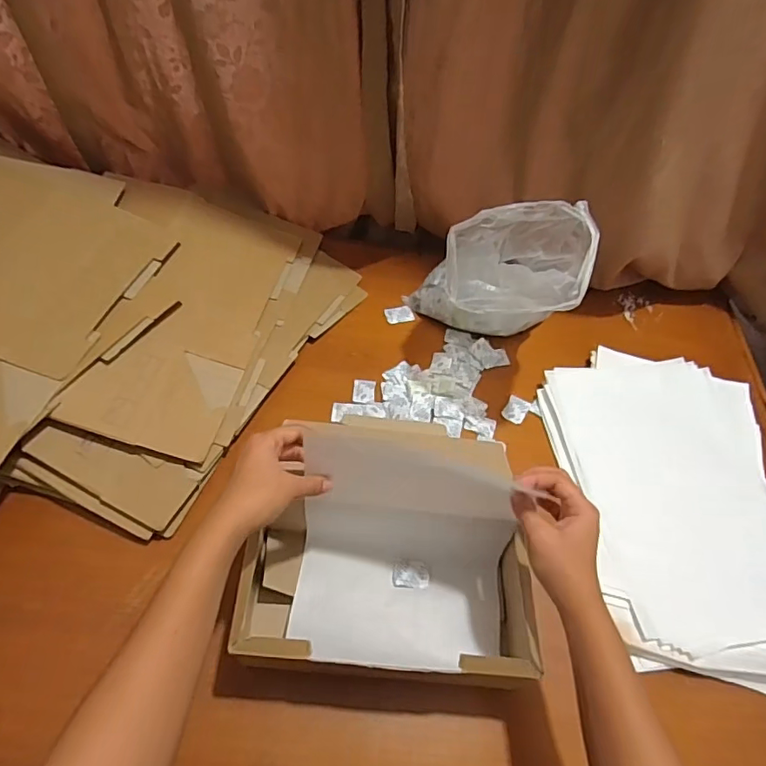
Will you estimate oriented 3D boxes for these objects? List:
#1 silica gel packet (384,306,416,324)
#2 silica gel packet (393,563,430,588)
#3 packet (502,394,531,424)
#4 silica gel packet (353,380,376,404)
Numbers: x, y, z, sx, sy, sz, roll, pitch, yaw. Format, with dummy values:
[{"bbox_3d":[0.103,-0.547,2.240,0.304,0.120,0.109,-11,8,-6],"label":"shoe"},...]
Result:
[{"bbox_3d":[0.025,-0.104,0.788,0.042,0.004,0.030,-7,56,-12],"label":"silica gel packet"},{"bbox_3d":[0.031,0.210,0.568,0.040,0.006,0.026,9,54,-1],"label":"silica gel packet"},{"bbox_3d":[0.180,0.035,0.707,0.030,0.004,0.041,30,57,14],"label":"packet"},{"bbox_3d":[-0.025,0.011,0.703,0.028,0.004,0.037,6,55,-3],"label":"silica gel packet"}]

